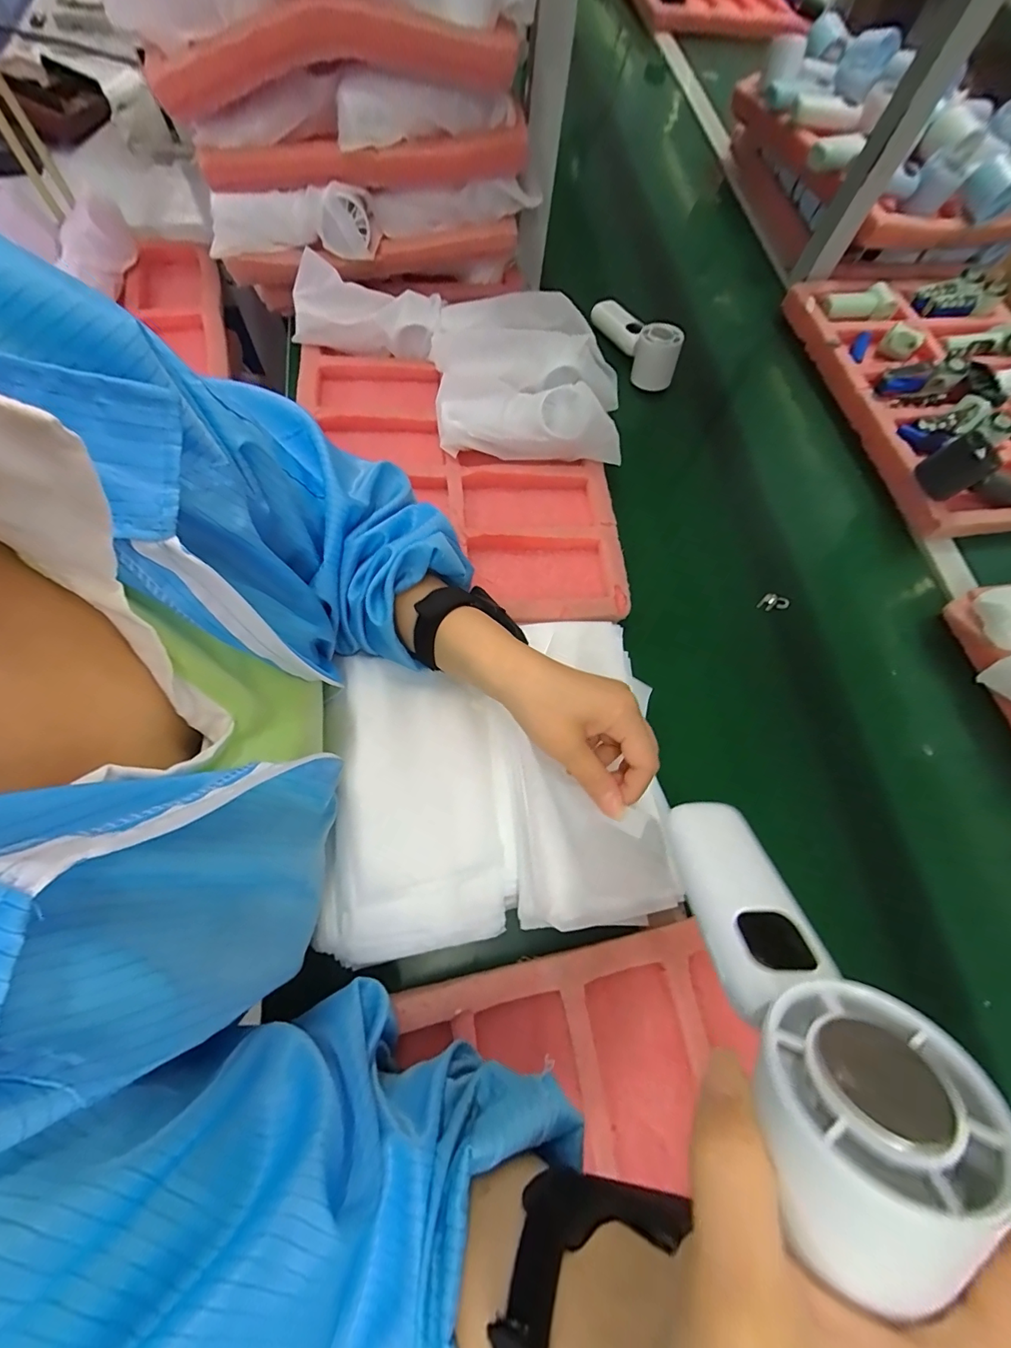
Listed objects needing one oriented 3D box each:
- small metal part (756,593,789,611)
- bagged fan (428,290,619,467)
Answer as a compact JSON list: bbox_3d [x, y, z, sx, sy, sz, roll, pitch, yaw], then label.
[{"bbox_3d":[0.300,-0.080,0.518,0.030,0.018,0.008,12,42,33],"label":"small metal part"},{"bbox_3d":[0.020,-0.340,0.523,0.207,0.058,0.211,3,69,-5],"label":"bagged fan"}]

